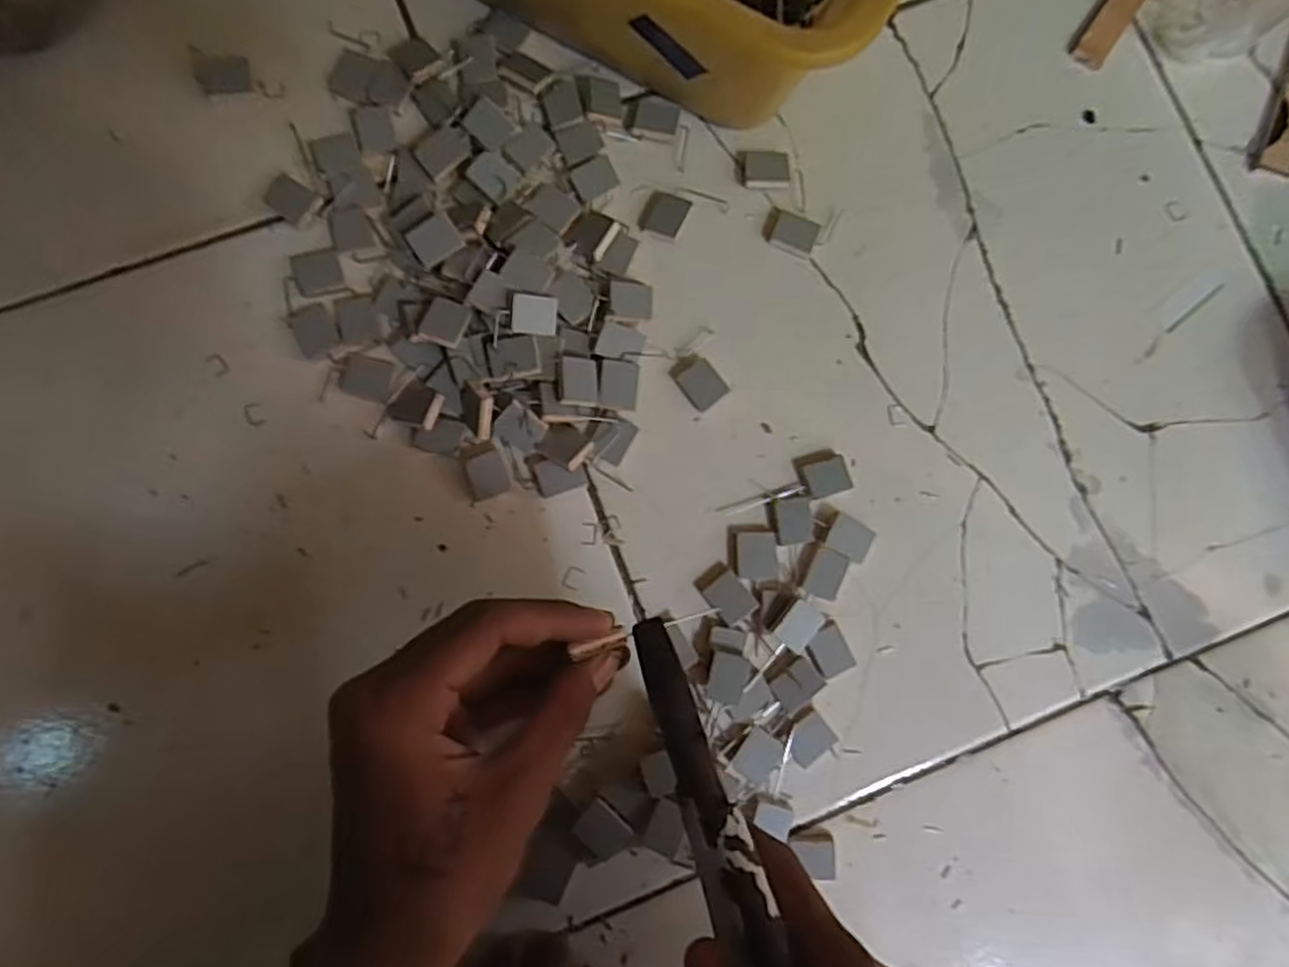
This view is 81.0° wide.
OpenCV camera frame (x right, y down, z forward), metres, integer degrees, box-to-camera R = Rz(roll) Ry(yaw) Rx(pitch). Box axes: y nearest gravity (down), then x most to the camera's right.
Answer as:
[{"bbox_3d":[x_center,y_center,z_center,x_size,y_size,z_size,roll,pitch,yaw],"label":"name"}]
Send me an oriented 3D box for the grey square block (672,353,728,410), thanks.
[{"bbox_3d":[0.029,-0.055,0.400,0.020,0.005,0.029,-39,86,-7],"label":"grey square block"}]

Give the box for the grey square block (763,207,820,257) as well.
[{"bbox_3d":[0.081,-0.140,0.416,0.029,0.006,0.021,22,82,0],"label":"grey square block"}]

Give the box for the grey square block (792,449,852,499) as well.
[{"bbox_3d":[0.095,-0.006,0.401,0.026,0.008,0.025,-17,84,-5],"label":"grey square block"}]

